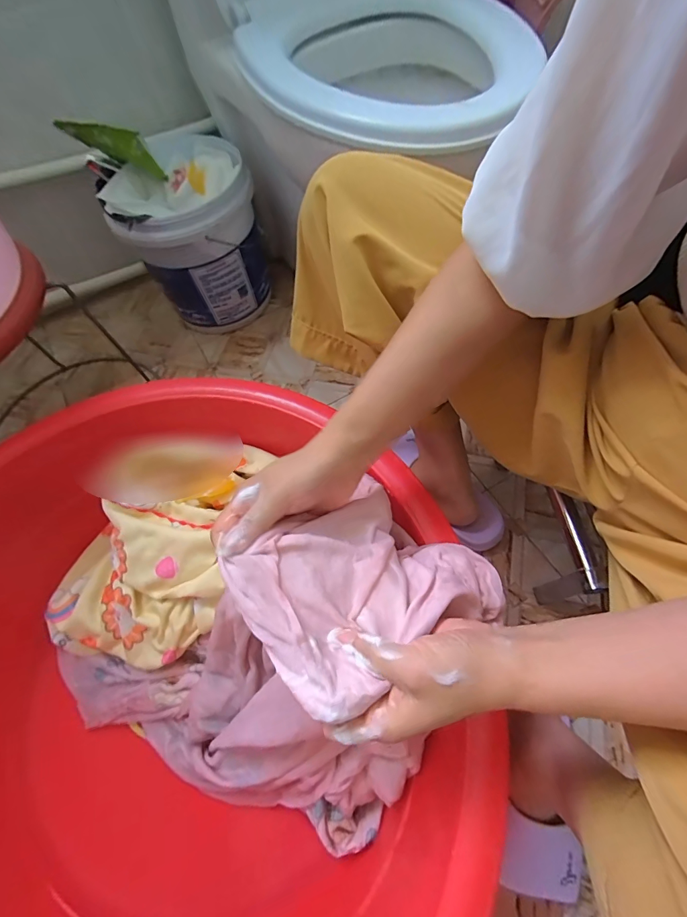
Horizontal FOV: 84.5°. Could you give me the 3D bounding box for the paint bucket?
[{"bbox_3d":[-0.283,-0.448,0.765,0.232,0.286,0.286,-12,62,-1],"label":"paint bucket"}]

